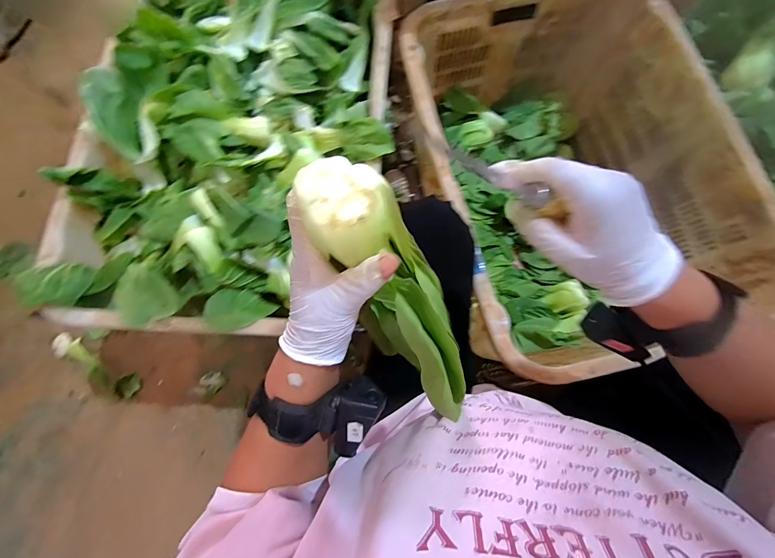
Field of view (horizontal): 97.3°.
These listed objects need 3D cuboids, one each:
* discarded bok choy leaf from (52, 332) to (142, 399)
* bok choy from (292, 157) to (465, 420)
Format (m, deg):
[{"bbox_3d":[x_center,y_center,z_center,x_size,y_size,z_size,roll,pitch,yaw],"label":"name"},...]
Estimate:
[{"bbox_3d":[-0.684,0.206,0.799,0.238,0.043,0.066,29,78,7],"label":"discarded bok choy leaf"},{"bbox_3d":[0.009,0.014,0.244,0.058,0.051,0.208,-33,115,-8],"label":"bok choy"}]

